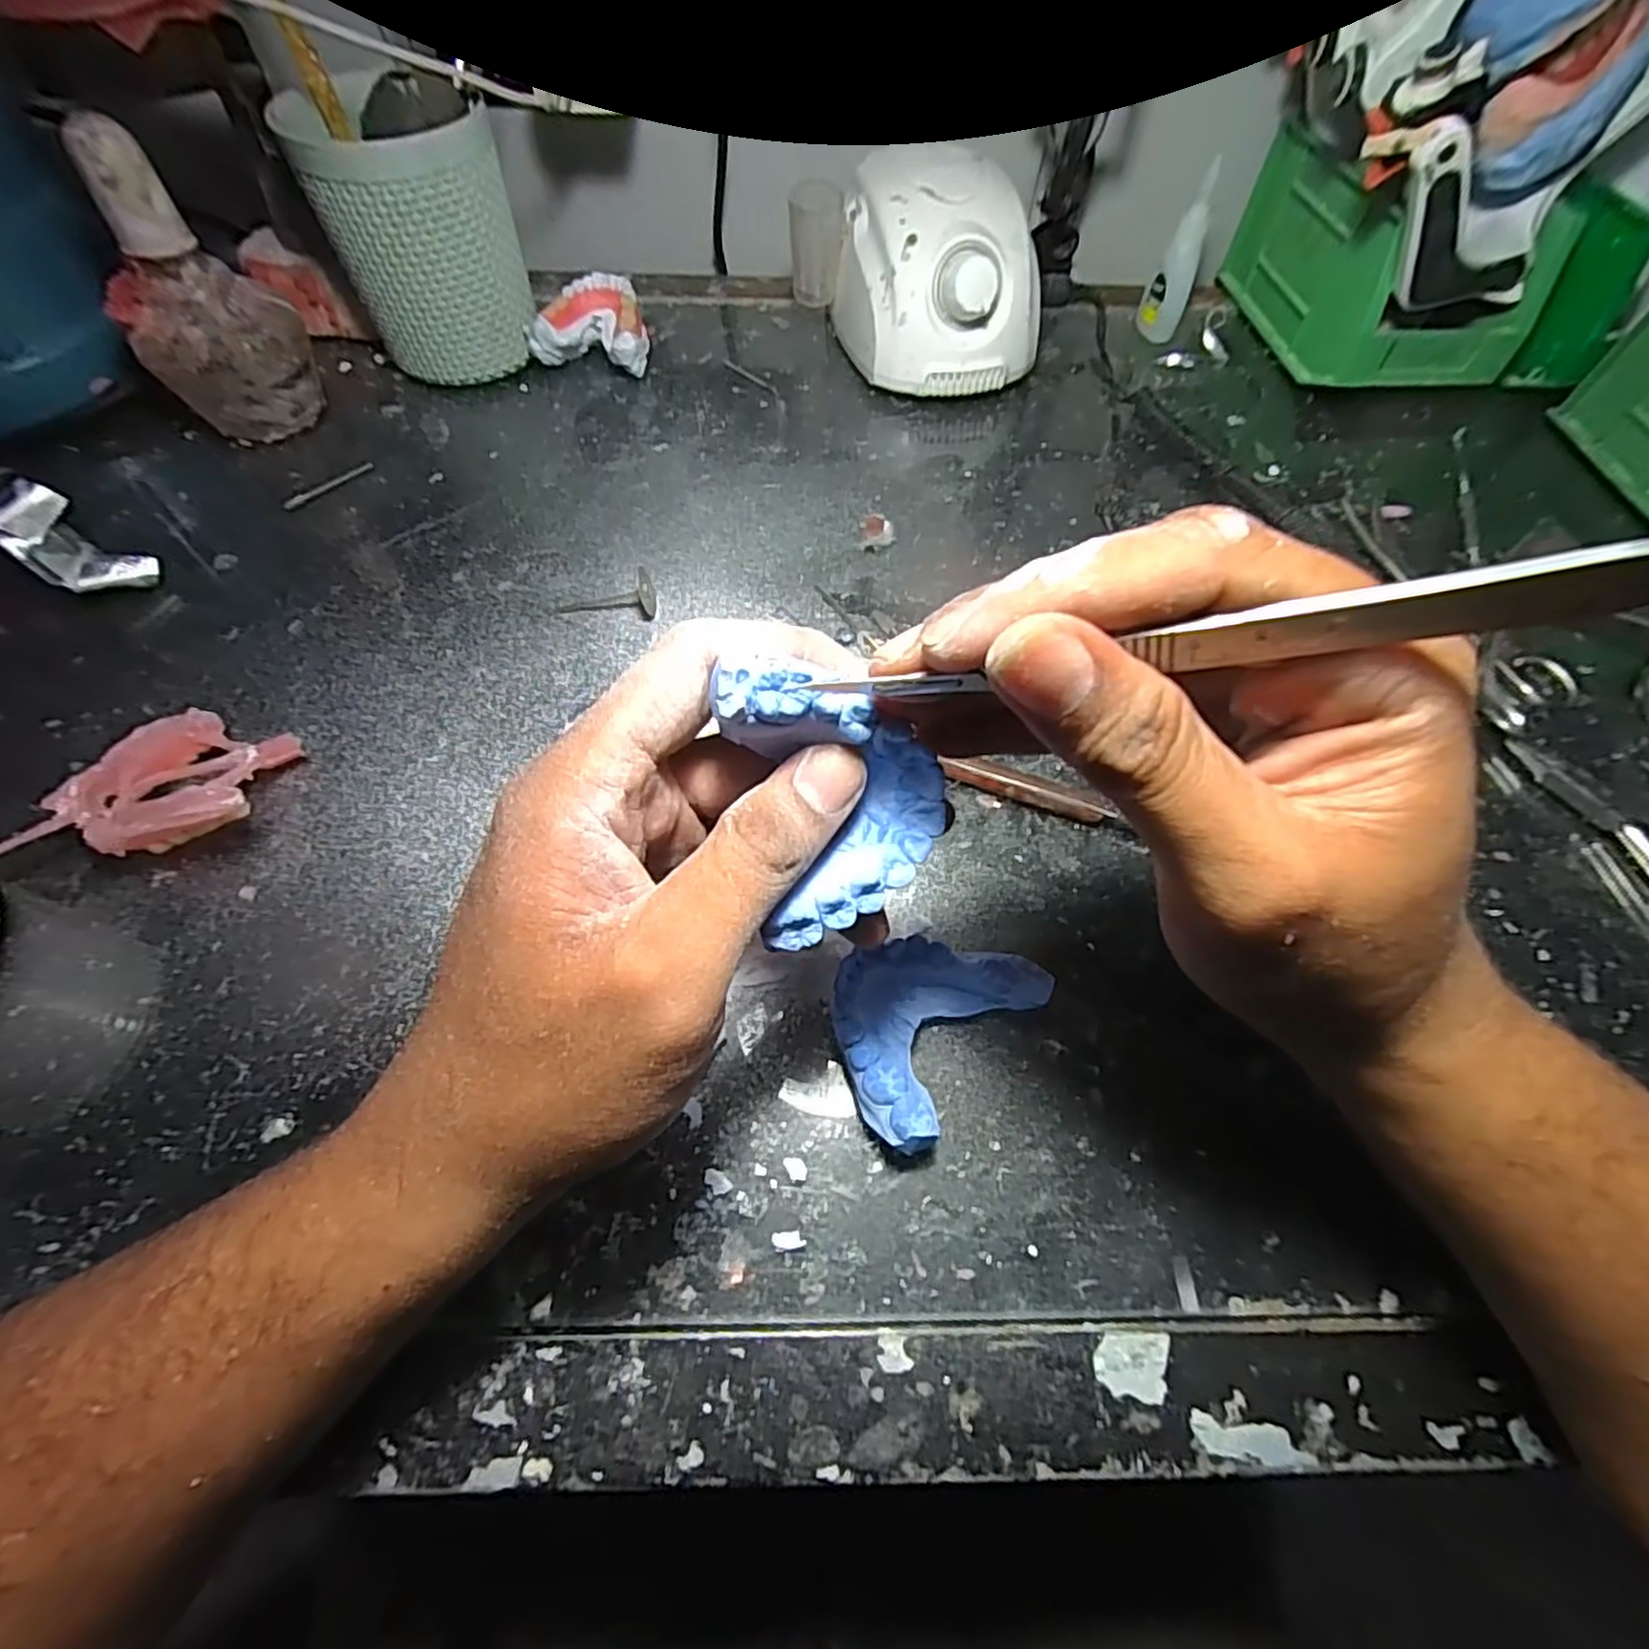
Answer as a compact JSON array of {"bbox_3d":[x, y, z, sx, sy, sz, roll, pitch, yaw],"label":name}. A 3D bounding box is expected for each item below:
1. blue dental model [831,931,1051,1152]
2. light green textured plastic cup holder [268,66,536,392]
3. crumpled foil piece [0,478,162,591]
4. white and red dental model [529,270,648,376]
[{"bbox_3d":[0.031,0.062,0.225,0.050,0.023,0.068,41,67,19],"label":"blue dental model"},{"bbox_3d":[-0.211,-0.307,0.376,0.090,0.110,0.080,-20,63,-13],"label":"light green textured plastic cup holder"},{"bbox_3d":[-0.335,-0.123,0.313,0.066,0.028,0.032,27,63,13],"label":"crumpled foil piece"},{"bbox_3d":[-0.135,-0.292,0.414,0.061,0.034,0.052,7,60,2],"label":"white and red dental model"}]

